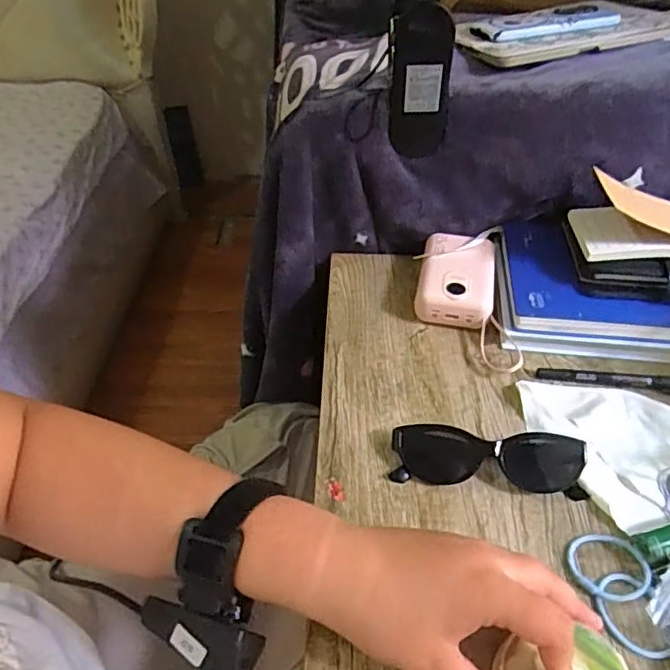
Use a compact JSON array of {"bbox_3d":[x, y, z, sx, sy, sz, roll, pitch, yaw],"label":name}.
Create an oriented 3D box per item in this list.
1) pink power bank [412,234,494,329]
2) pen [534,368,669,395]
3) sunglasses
[{"bbox_3d":[0.117,-0.053,0.571,0.070,0.041,0.103,8,46,8],"label":"pink power bank"},{"bbox_3d":[0.243,0.039,0.498,0.136,0.012,0.016,5,45,5],"label":"pen"},{"bbox_3d":[0.113,0.092,0.435,0.138,0.027,0.038,5,45,5],"label":"sunglasses"}]

